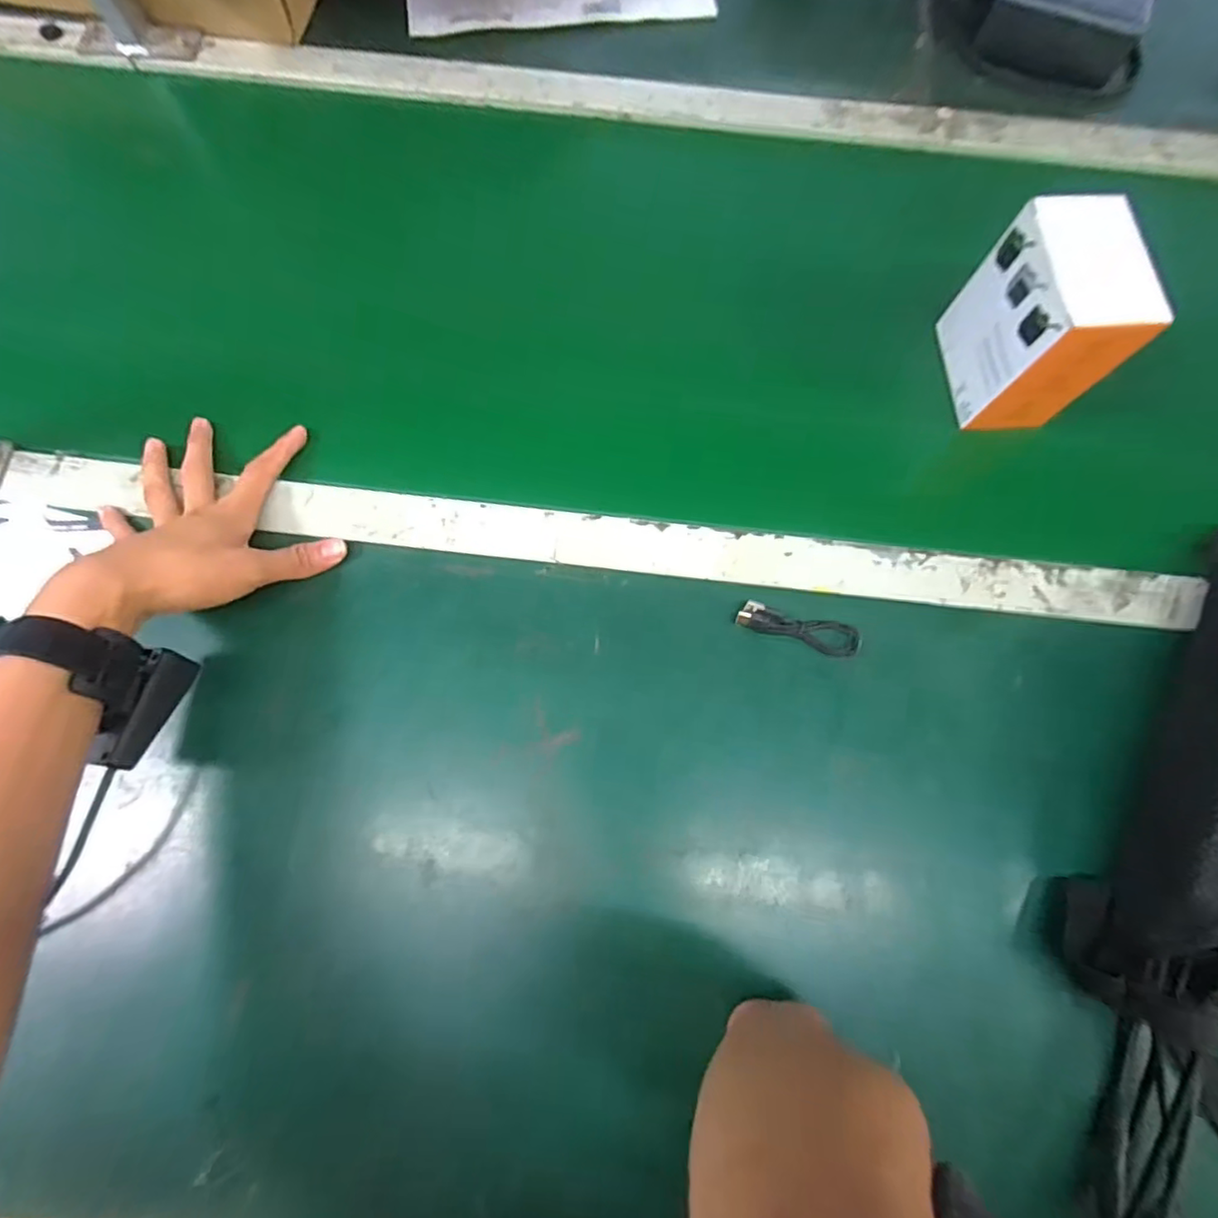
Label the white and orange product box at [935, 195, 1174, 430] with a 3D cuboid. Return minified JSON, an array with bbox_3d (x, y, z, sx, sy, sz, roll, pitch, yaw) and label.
[{"bbox_3d":[0.304,-0.201,0.418,0.071,0.115,0.107,1,75,0],"label":"white and orange product box"}]

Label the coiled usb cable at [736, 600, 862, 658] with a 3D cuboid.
[{"bbox_3d":[0.130,0.014,0.398,0.084,0.015,0.020,16,76,3],"label":"coiled usb cable"}]

